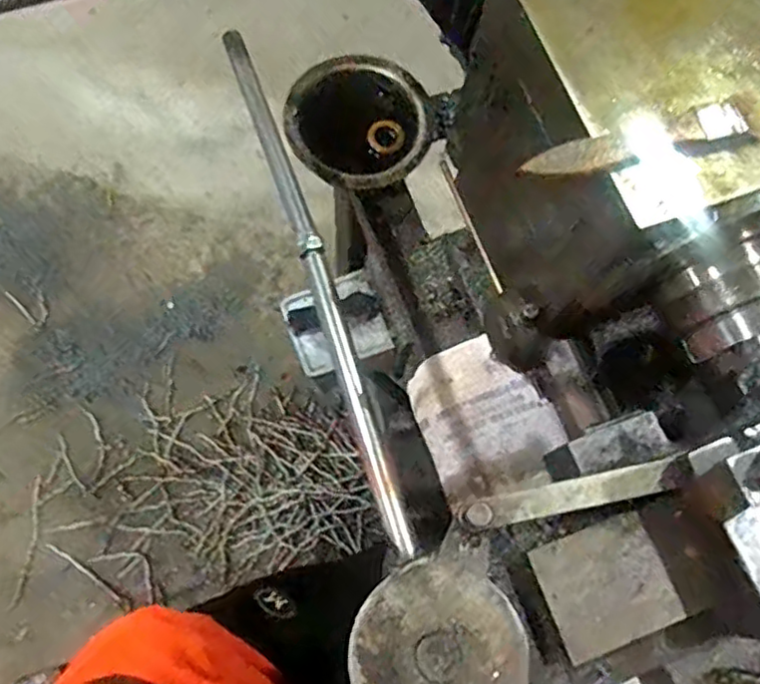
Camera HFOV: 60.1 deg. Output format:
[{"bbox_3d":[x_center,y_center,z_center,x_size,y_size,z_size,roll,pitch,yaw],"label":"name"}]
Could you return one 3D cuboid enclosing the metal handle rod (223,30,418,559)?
[{"bbox_3d":[-0.047,-0.058,0.457,0.017,0.017,0.407,-18,76,-9],"label":"metal handle rod"}]

